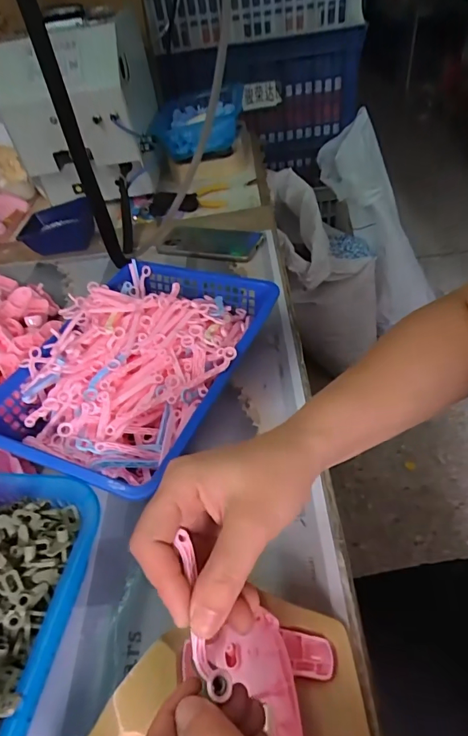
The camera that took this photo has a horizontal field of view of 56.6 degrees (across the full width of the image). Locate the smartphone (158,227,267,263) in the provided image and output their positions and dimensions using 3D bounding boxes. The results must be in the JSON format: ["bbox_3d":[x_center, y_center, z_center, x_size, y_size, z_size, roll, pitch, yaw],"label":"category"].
[{"bbox_3d":[-0.037,-0.201,0.690,0.162,0.010,0.087,13,48,21],"label":"smartphone"}]

